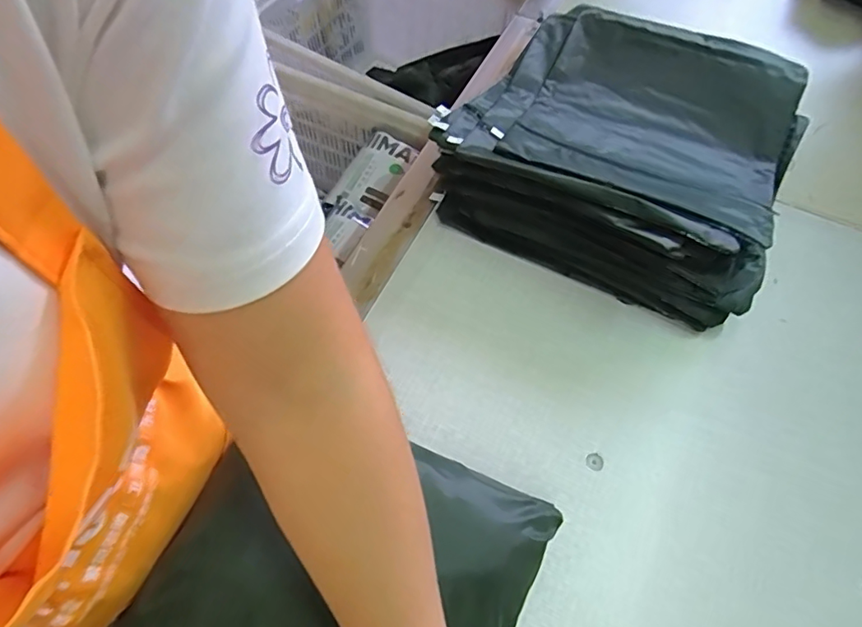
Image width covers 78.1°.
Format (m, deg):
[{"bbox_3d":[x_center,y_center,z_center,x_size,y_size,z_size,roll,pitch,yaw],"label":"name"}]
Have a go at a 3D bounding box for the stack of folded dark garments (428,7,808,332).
[{"bbox_3d":[0.217,-0.203,0.573,0.338,0.071,0.370,27,65,10],"label":"stack of folded dark garments"}]

